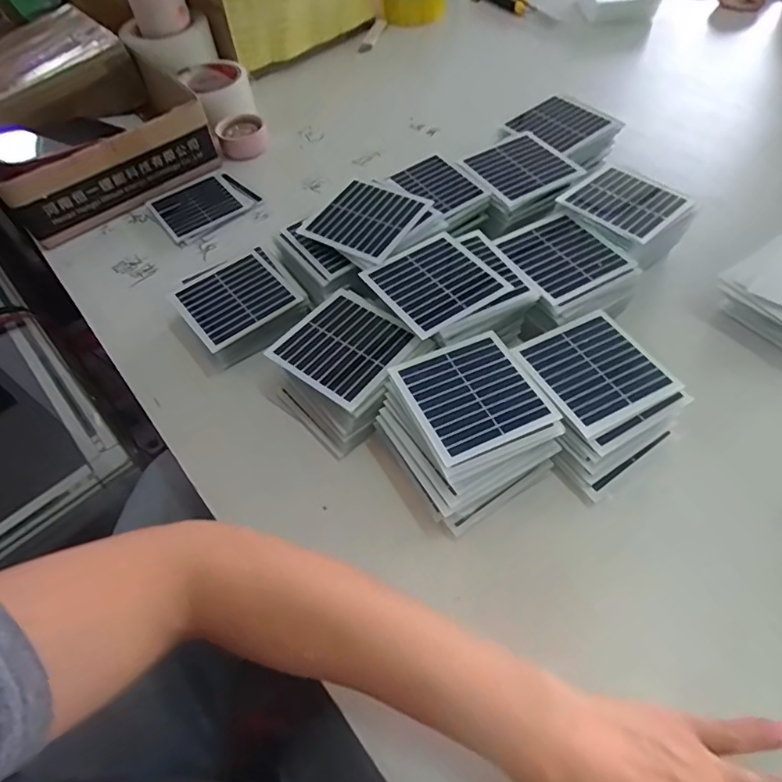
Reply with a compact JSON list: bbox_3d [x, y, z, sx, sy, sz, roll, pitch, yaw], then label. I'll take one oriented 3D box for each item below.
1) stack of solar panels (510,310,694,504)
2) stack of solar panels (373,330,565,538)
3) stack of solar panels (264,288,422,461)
[{"bbox_3d":[0.151,0.005,0.387,0.104,0.037,0.113,-26,56,-12],"label":"stack of solar panels"},{"bbox_3d":[0.055,0.023,0.376,0.107,0.042,0.109,-28,57,-14],"label":"stack of solar panels"},{"bbox_3d":[-0.034,-0.017,0.414,0.106,0.044,0.104,37,66,27],"label":"stack of solar panels"}]

